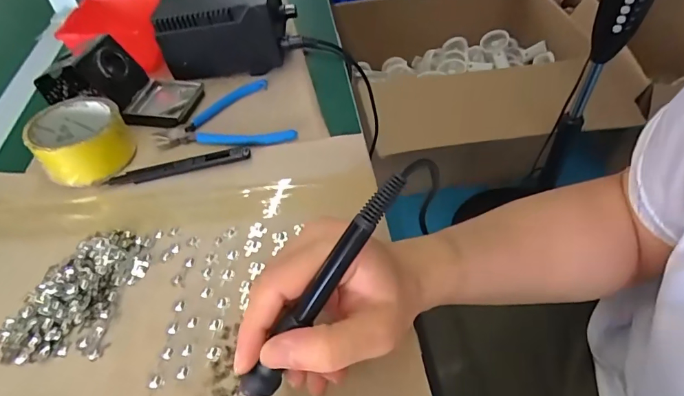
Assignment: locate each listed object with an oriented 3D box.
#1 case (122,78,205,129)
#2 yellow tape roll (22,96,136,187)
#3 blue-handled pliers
[{"bbox_3d":[-0.203,-0.114,0.496,0.073,0.010,0.085,3,49,6],"label":"case"},{"bbox_3d":[-0.259,-0.059,0.430,0.081,0.041,0.087,-1,48,2],"label":"yellow tape roll"},{"bbox_3d":[-0.132,-0.082,0.468,0.134,0.006,0.114,-20,51,-15],"label":"blue-handled pliers"}]

